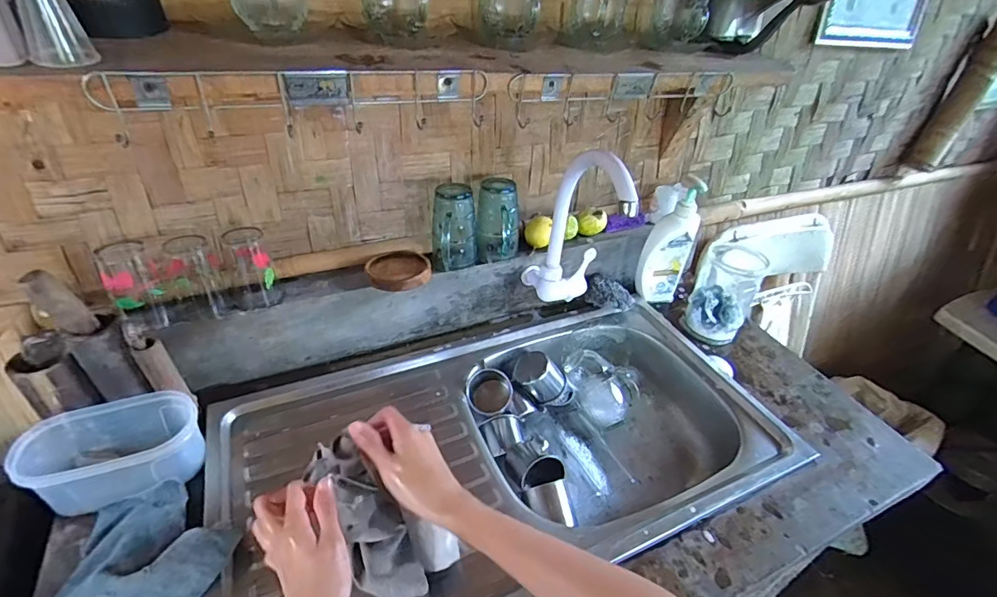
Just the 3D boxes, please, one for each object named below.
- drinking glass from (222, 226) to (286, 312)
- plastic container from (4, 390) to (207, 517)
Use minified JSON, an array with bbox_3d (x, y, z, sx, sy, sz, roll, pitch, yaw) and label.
[{"bbox_3d":[-0.344,-0.043,0.657,0.059,0.097,0.064,-15,43,-25],"label":"drinking glass"},{"bbox_3d":[-0.447,0.175,0.556,0.161,0.075,0.109,-8,40,-17],"label":"plastic container"}]

